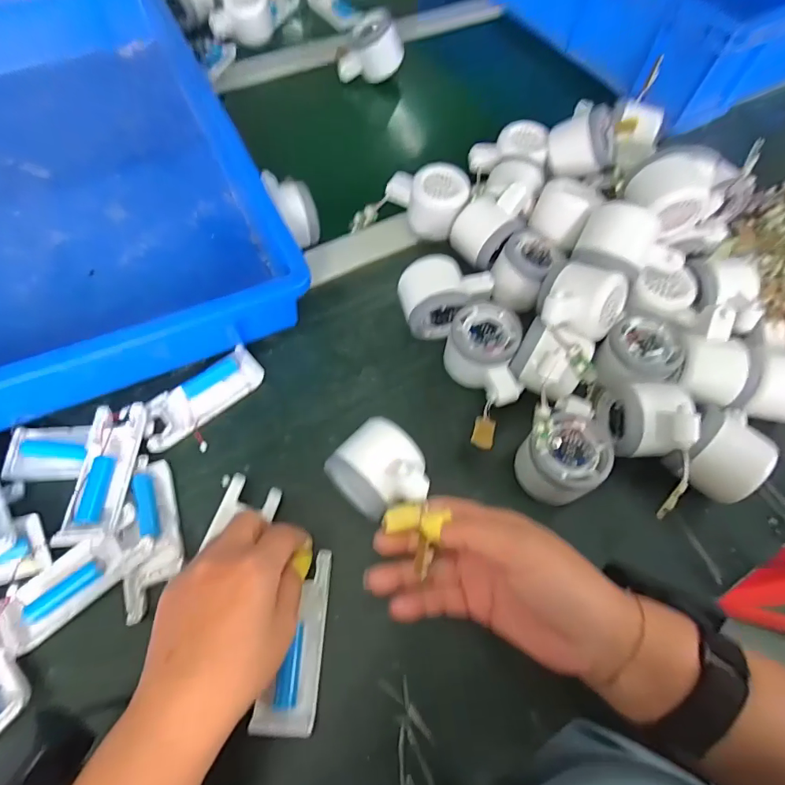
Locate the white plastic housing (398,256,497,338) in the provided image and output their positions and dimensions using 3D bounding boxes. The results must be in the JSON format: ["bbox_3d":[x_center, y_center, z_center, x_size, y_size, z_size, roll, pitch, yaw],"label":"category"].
[{"bbox_3d":[0.051,-0.089,0.411,0.087,0.040,0.065,-6,64,-6],"label":"white plastic housing"}]

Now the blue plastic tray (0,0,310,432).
[{"bbox_3d":[-0.361,-0.233,0.435,0.366,0.087,0.567,-27,70,-13],"label":"blue plastic tray"}]

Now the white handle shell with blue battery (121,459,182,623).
[{"bbox_3d":[-0.179,0.102,0.324,0.038,0.020,0.110,-16,65,-10],"label":"white handle shell with blue battery"}]

